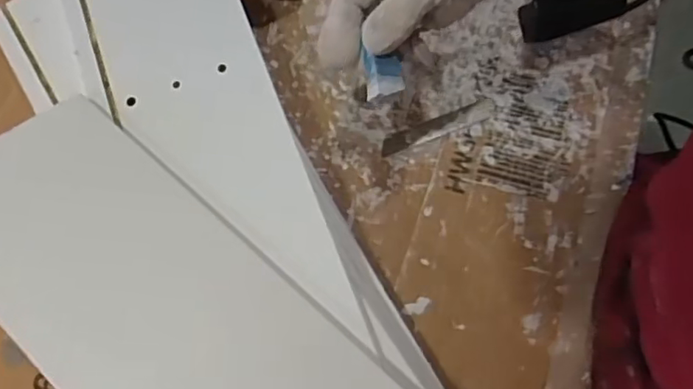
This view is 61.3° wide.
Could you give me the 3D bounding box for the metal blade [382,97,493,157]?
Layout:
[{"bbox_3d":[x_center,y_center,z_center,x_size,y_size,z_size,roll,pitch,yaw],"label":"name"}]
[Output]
[{"bbox_3d":[0.076,-0.056,0.483,0.099,0.004,0.018,-22,74,-6],"label":"metal blade"}]

